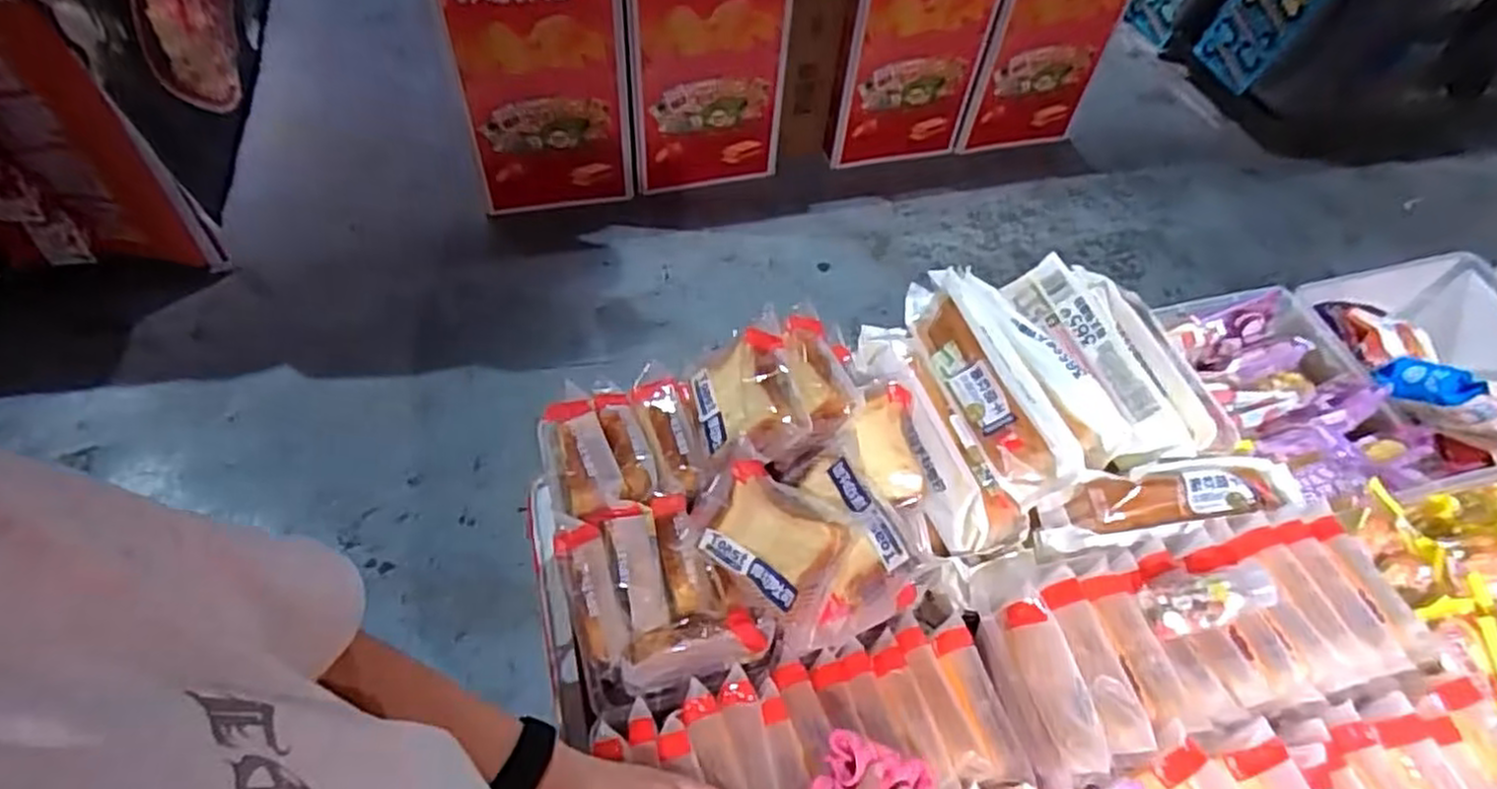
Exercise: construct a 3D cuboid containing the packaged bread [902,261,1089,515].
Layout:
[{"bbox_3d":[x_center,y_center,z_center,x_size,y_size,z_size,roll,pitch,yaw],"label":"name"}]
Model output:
[{"bbox_3d":[0.225,-0.019,0.711,0.088,0.046,0.255,-11,57,-12],"label":"packaged bread"}]

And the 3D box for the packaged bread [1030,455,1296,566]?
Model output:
[{"bbox_3d":[0.371,0.092,0.652,0.258,0.042,0.070,-9,57,-11],"label":"packaged bread"}]

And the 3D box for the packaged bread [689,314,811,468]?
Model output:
[{"bbox_3d":[-0.001,0.004,0.678,0.104,0.045,0.123,-31,50,26],"label":"packaged bread"}]

